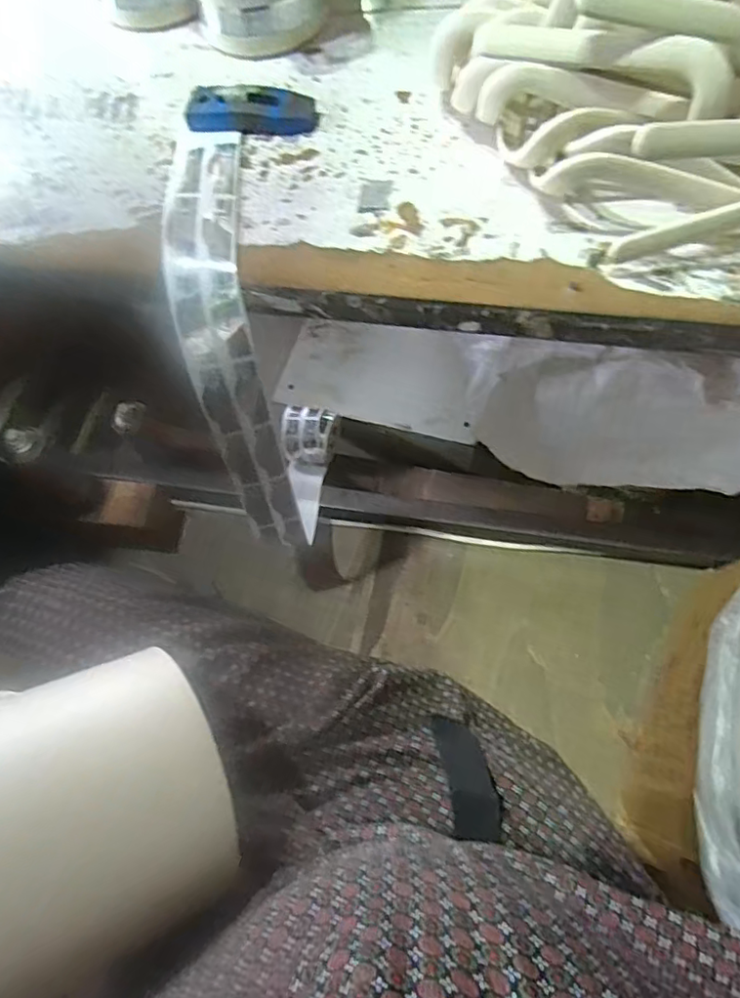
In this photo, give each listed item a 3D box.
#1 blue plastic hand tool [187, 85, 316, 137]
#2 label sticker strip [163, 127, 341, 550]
[{"bbox_3d":[-0.130,-0.428,0.633,0.142,0.026,0.045,3,65,4],"label":"blue plastic hand tool"},{"bbox_3d":[-0.134,-0.142,0.793,0.082,0.547,0.295,-2,60,7],"label":"label sticker strip"}]

